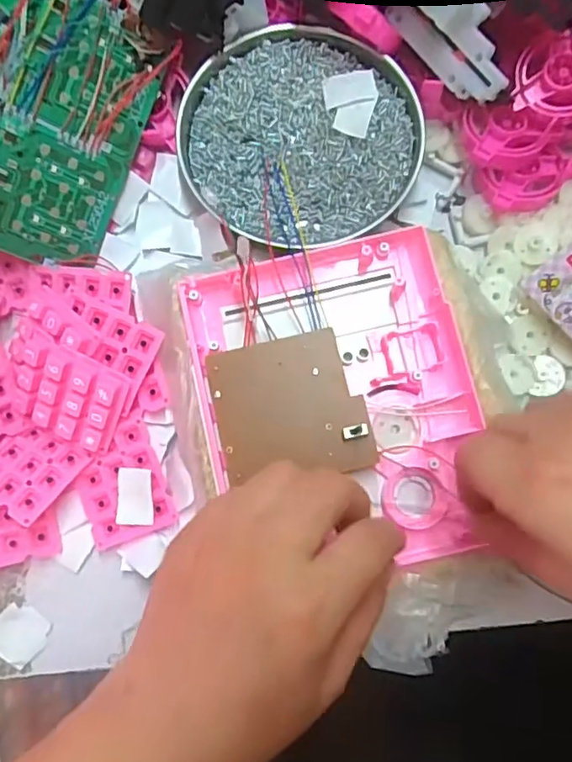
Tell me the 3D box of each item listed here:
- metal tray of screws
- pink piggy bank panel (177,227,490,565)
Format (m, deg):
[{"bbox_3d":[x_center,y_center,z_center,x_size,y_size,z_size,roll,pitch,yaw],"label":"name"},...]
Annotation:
[{"bbox_3d":[0.009,-0.143,0.346,0.132,0.018,0.127,-14,82,0],"label":"metal tray of screws"},{"bbox_3d":[0.027,0.012,0.304,0.132,0.027,0.158,-13,90,1],"label":"pink piggy bank panel"}]

